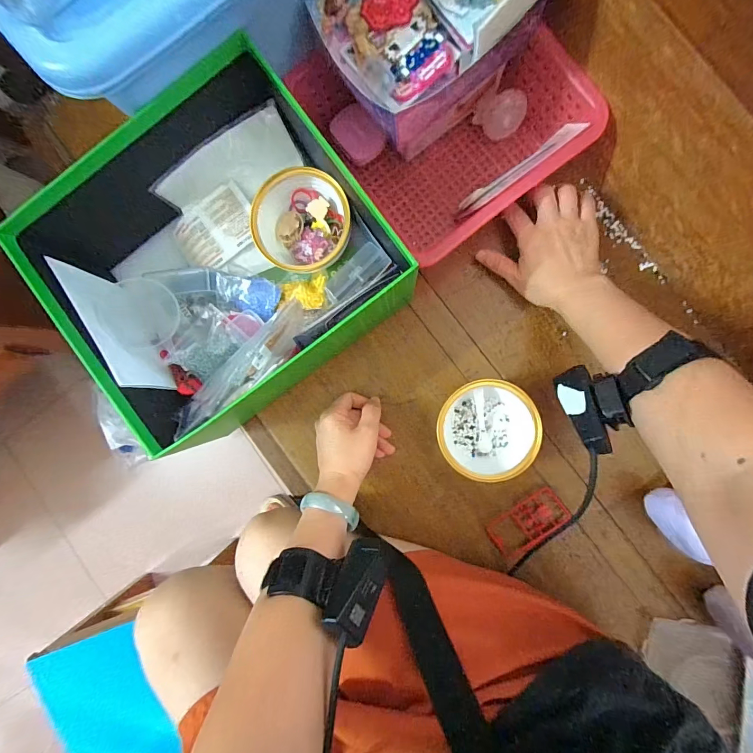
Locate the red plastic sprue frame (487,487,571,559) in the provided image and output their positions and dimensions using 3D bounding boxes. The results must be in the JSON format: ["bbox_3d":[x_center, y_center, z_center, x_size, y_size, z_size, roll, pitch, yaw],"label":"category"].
[{"bbox_3d":[0.167,0.161,0.417,0.084,0.010,0.041,-37,87,3],"label":"red plastic sprue frame"}]

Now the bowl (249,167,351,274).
[{"bbox_3d":[-0.074,-0.155,0.386,0.094,0.048,0.099,0,92,7],"label":"bowl"}]

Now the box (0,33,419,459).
[{"bbox_3d":[-0.153,-0.113,0.383,0.273,0.135,0.262,-38,87,3],"label":"box"}]

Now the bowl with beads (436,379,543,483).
[{"bbox_3d":[0.114,0.055,0.400,0.097,0.056,0.099,0,89,4],"label":"bowl with beads"}]

